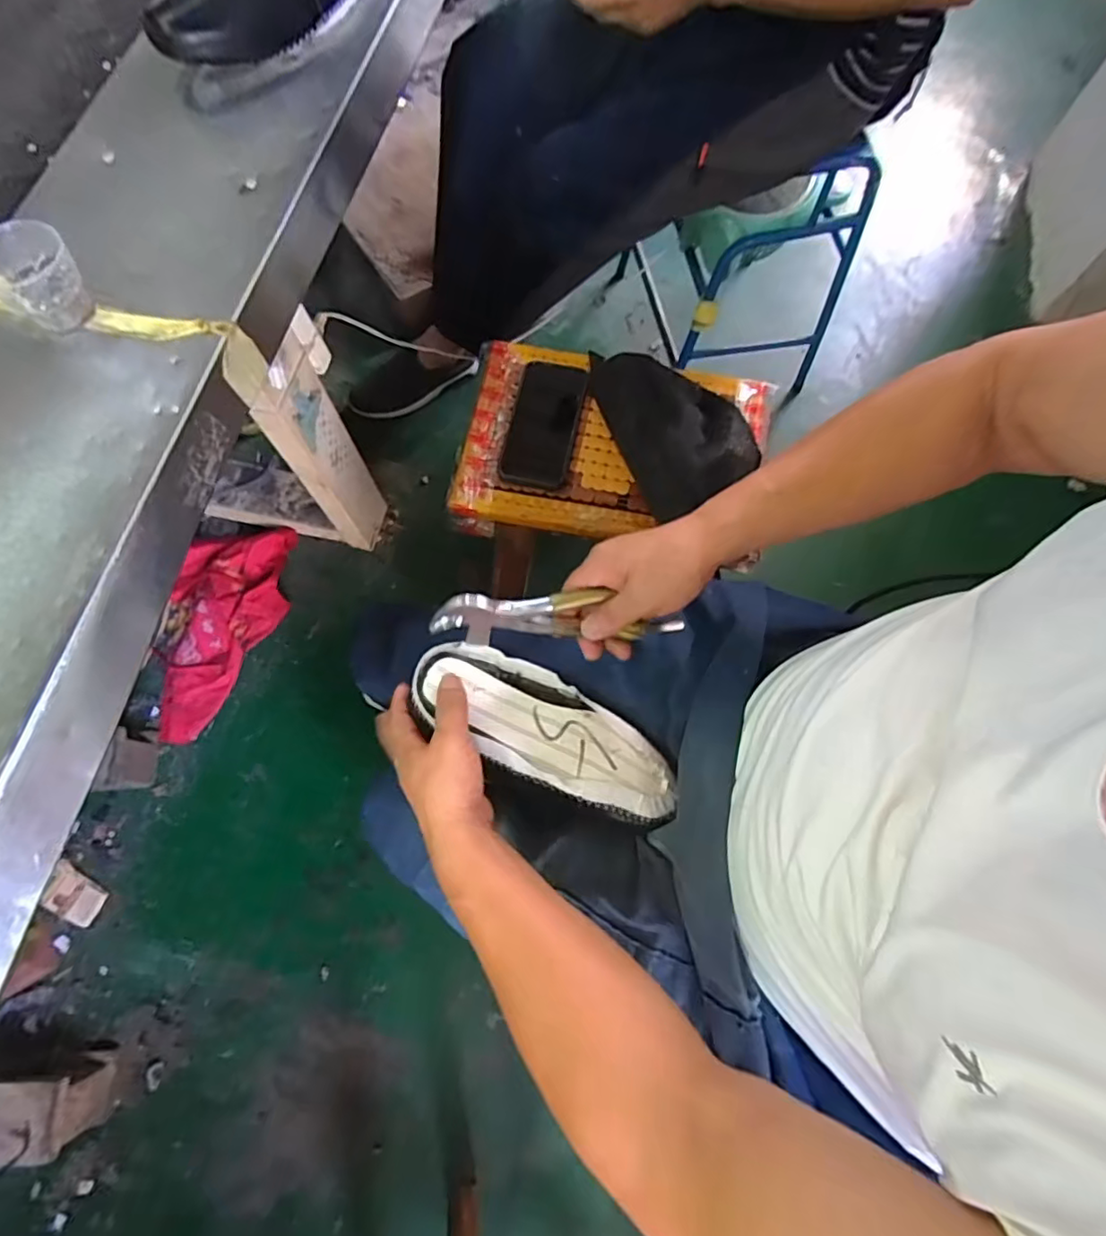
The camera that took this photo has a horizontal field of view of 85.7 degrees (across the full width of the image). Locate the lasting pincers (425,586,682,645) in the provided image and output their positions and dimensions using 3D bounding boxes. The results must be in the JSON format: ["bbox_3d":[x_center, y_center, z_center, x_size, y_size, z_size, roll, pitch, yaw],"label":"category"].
[{"bbox_3d":[0.007,-0.001,0.461,0.194,0.046,0.028,1,72,-9],"label":"lasting pincers"}]

